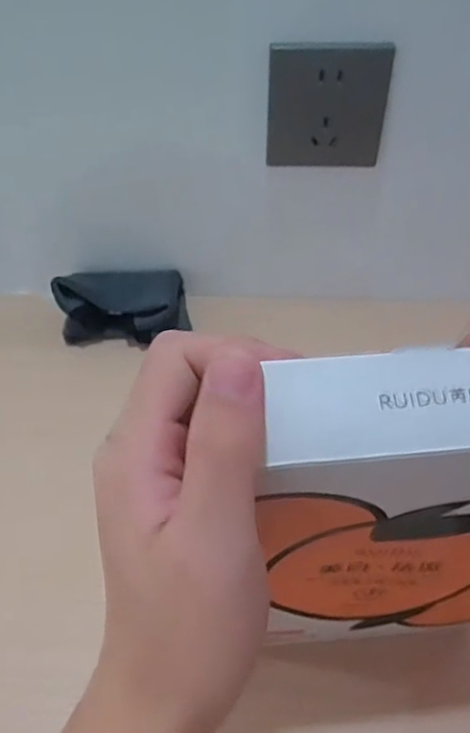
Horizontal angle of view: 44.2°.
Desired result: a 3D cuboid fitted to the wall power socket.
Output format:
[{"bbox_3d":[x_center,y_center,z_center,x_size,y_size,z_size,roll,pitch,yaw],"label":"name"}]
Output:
[{"bbox_3d":[0.068,-0.193,0.432,0.086,0.089,0.012,1,45,-2],"label":"wall power socket"}]

